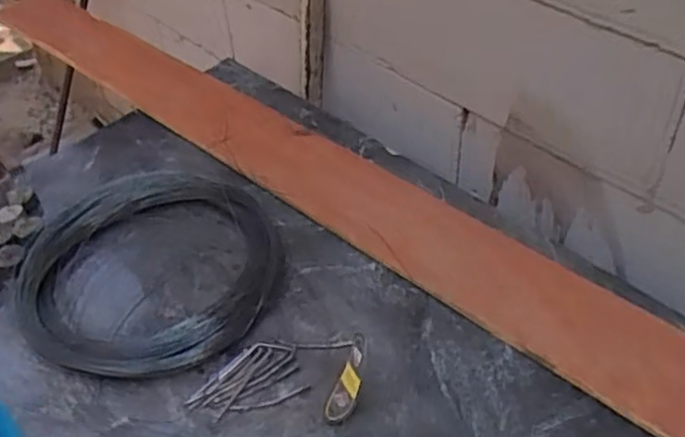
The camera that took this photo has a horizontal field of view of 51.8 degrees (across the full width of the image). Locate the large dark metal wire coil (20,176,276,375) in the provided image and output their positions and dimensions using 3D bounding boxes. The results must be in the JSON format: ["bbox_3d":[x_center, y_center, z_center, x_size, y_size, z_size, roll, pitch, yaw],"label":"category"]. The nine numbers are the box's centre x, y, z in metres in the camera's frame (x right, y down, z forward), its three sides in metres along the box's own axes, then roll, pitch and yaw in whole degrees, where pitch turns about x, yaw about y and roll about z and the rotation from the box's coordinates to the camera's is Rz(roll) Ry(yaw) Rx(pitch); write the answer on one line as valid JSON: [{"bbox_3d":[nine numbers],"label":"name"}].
[{"bbox_3d":[-0.215,0.052,0.815,0.289,0.054,0.297,-3,45,3],"label":"large dark metal wire coil"}]

